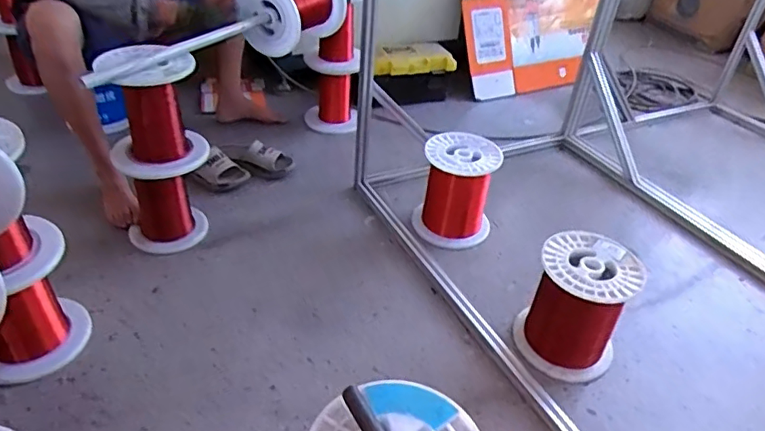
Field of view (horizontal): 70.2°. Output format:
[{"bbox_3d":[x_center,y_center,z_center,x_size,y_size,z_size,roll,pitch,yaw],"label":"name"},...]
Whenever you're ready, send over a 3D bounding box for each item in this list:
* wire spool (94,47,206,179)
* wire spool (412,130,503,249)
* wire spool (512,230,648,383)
[{"bbox_3d":[-0.541,-0.247,1.275,0.216,0.247,0.209,2,38,-2],"label":"wire spool"},{"bbox_3d":[0.197,-0.071,1.460,0.200,0.252,0.183,2,38,-2],"label":"wire spool"},{"bbox_3d":[0.406,0.189,1.144,0.198,0.243,0.191,2,38,-2],"label":"wire spool"}]

